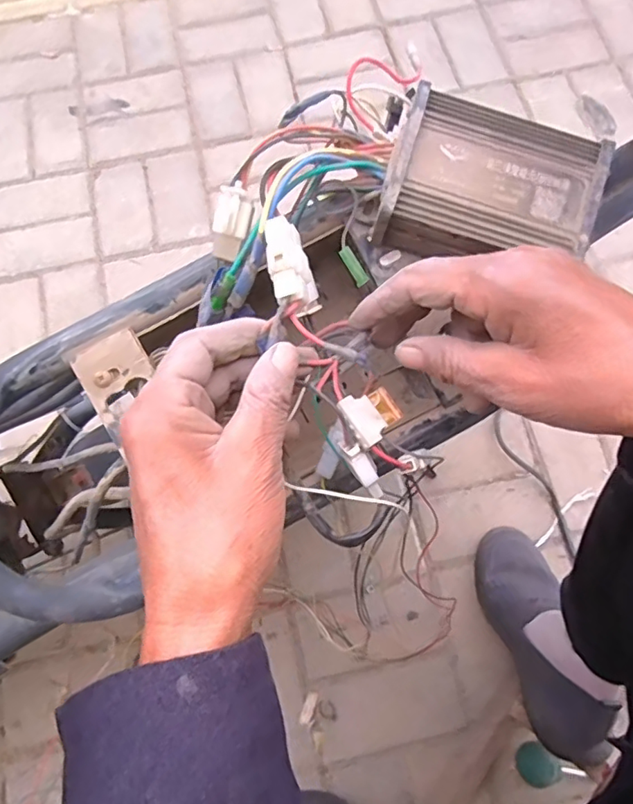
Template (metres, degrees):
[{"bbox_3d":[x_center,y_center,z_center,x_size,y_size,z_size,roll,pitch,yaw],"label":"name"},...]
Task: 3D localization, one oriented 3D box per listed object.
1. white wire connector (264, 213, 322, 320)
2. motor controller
[{"bbox_3d":[-0.013,-0.065,0.258,0.020,0.013,0.050,-16,72,-3],"label":"white wire connector"},{"bbox_3d":[0.089,-0.109,0.277,0.102,0.043,0.068,16,74,7],"label":"motor controller"}]

